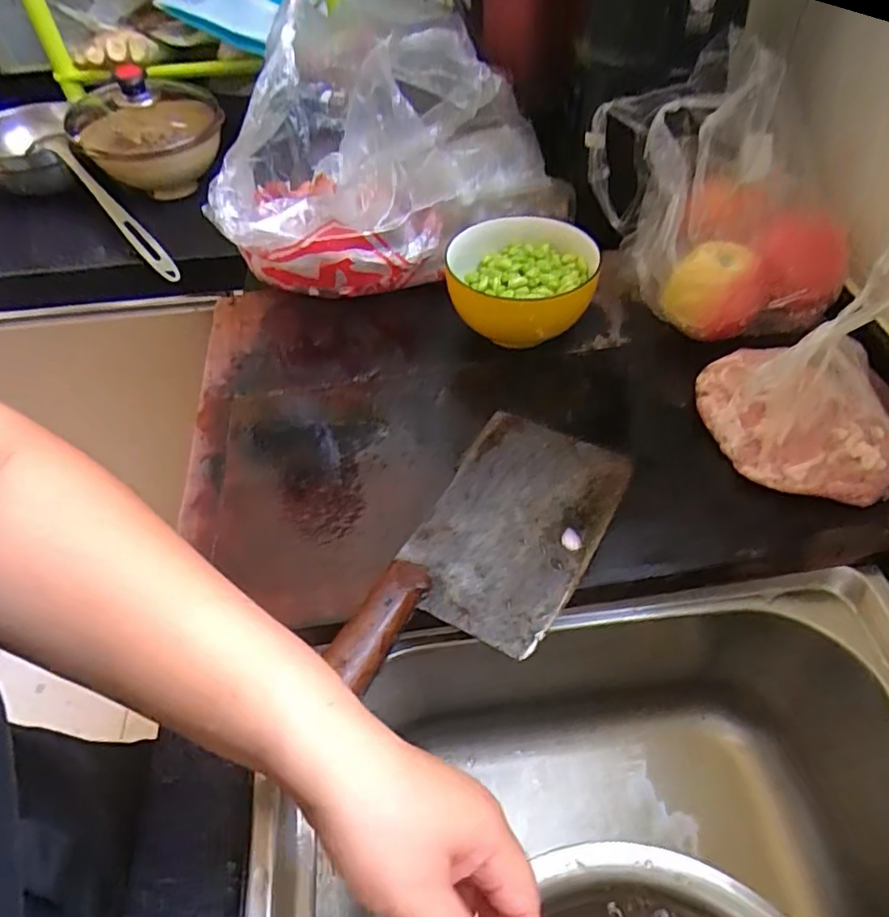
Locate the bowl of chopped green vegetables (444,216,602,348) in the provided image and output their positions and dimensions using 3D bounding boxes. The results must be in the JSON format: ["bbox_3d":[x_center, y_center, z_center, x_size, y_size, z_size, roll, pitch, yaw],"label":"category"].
[{"bbox_3d":[0.069,-0.148,0.548,0.125,0.083,0.123,-2,50,2],"label":"bowl of chopped green vegetables"}]

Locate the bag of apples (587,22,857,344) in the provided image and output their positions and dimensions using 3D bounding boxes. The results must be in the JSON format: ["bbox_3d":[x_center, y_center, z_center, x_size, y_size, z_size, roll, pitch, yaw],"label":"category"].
[{"bbox_3d":[0.258,-0.241,0.545,0.187,0.153,0.235,-10,51,-5],"label":"bag of apples"}]

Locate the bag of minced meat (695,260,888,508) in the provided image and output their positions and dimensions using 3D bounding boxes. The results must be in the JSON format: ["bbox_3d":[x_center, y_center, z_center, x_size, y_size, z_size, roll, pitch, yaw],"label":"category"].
[{"bbox_3d":[0.264,-0.052,0.428,0.147,0.103,0.118,22,55,20],"label":"bag of minced meat"}]

